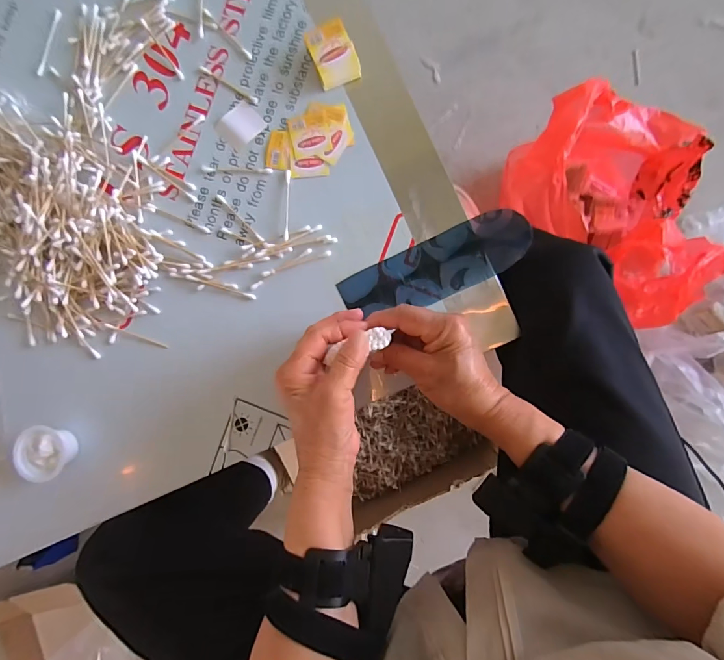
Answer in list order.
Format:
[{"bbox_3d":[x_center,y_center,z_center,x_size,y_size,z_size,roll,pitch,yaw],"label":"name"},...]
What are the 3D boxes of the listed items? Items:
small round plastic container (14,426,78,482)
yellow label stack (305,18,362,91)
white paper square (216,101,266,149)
[{"bbox_3d":[-0.320,0.123,0.410,0.045,0.033,0.049,0,89,4],"label":"small round plastic container"},{"bbox_3d":[-0.029,-0.274,0.400,0.041,0.024,0.051,-24,88,3],"label":"yellow label stack"},{"bbox_3d":[-0.124,-0.213,0.415,0.039,0.004,0.040,-44,87,2],"label":"white paper square"}]

